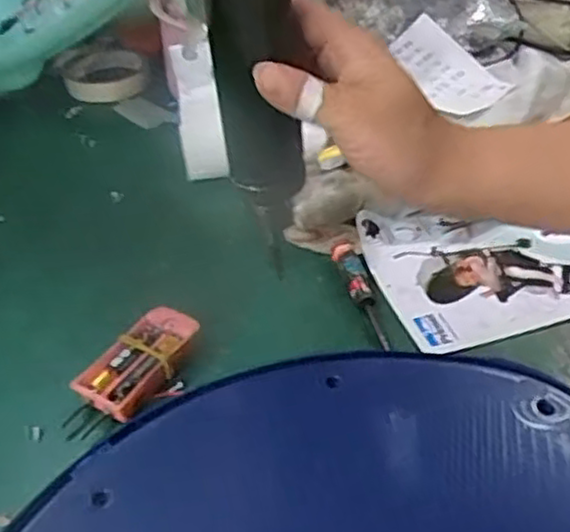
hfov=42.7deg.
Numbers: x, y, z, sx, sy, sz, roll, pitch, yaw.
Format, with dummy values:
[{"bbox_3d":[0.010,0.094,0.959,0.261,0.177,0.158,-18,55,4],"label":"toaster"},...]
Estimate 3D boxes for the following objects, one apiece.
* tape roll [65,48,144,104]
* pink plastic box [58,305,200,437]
[{"bbox_3d":[-0.183,-0.195,0.741,0.078,0.017,0.092,-12,40,-10],"label":"tape roll"},{"bbox_3d":[-0.090,0.062,0.427,0.040,0.024,0.088,23,45,29],"label":"pink plastic box"}]

